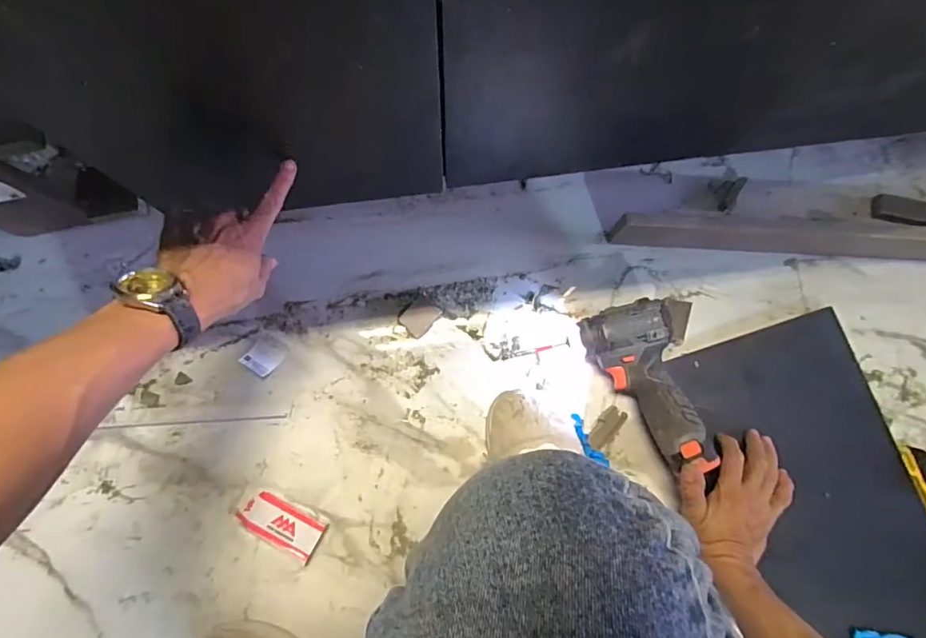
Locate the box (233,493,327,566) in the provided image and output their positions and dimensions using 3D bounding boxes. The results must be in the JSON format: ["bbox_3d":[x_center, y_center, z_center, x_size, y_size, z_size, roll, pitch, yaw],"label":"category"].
[{"bbox_3d":[-0.216,0.242,0.585,0.105,0.026,0.048,28,80,4],"label":"box"}]

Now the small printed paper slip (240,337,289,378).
[{"bbox_3d":[-0.254,0.047,0.632,0.041,0.007,0.047,34,81,5],"label":"small printed paper slip"}]

